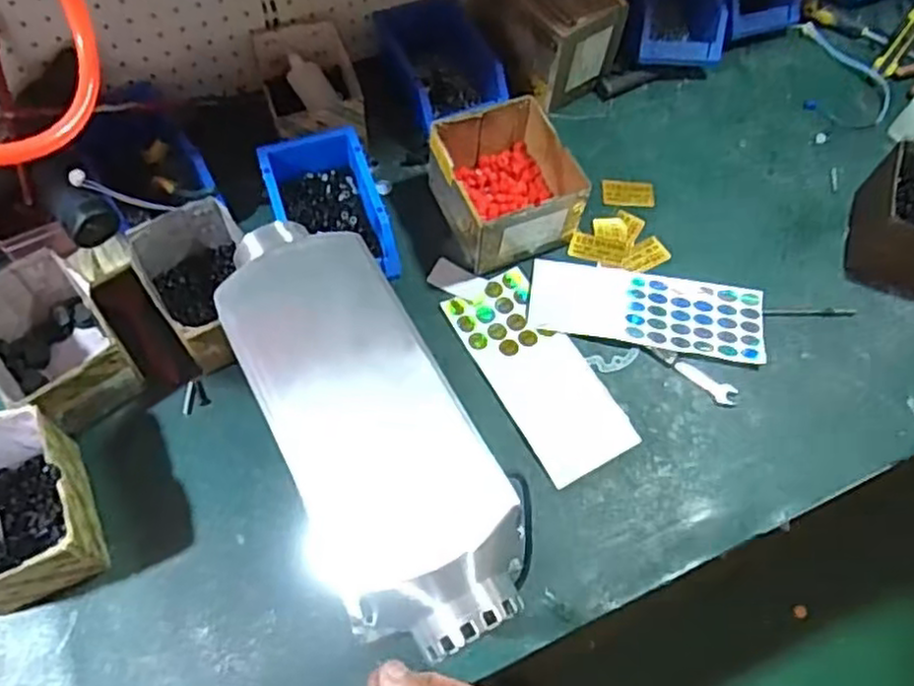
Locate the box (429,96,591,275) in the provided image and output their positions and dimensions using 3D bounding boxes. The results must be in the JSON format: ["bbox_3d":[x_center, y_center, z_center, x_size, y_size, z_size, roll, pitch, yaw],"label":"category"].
[{"bbox_3d":[0.055,-0.180,0.830,0.139,0.098,0.153,-18,65,-12],"label":"box"}]

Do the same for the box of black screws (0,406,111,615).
[{"bbox_3d":[-0.396,0.151,0.648,0.116,0.100,0.151,-23,66,-14],"label":"box of black screws"}]

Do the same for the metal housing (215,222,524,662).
[{"bbox_3d":[-0.084,0.048,0.568,0.144,0.099,0.381,-27,67,-16],"label":"metal housing"}]

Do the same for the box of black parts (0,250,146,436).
[{"bbox_3d":[-0.402,0.004,0.713,0.117,0.086,0.154,-39,71,-20],"label":"box of black parts"}]

